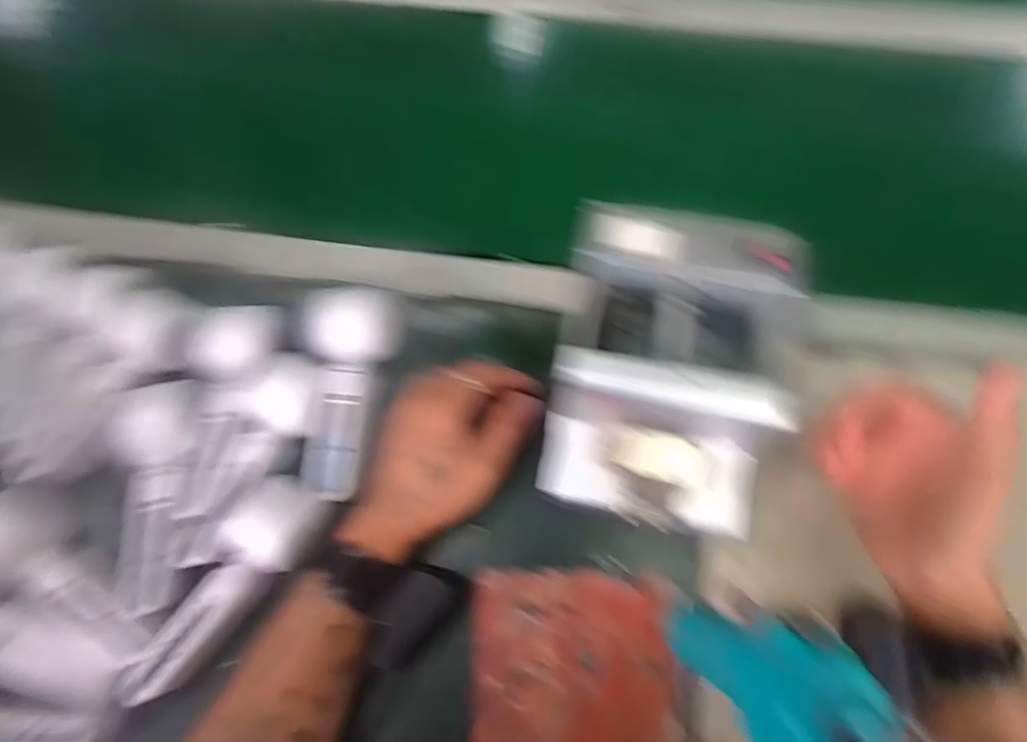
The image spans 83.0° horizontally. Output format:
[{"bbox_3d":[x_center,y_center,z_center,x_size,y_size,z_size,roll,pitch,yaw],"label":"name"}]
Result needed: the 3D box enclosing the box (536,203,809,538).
[{"bbox_3d":[0.094,0.007,0.380,0.135,0.117,0.172,10,72,5],"label":"box"}]

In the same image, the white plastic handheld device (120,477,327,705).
[{"bbox_3d":[-0.206,0.153,0.415,0.057,0.028,0.172,34,76,12],"label":"white plastic handheld device"}]

